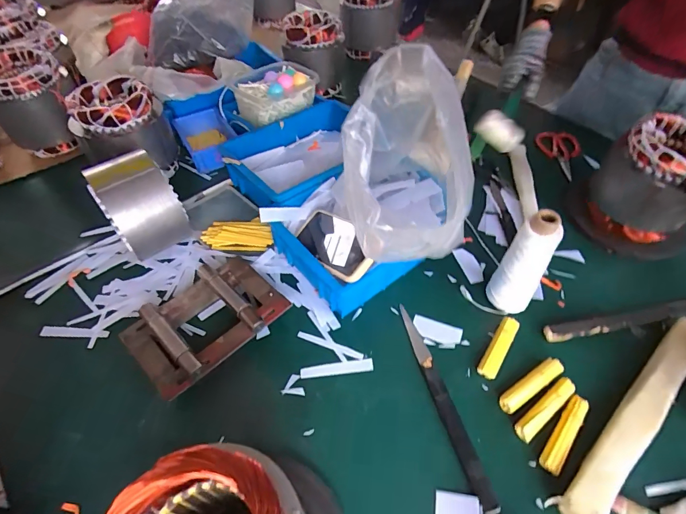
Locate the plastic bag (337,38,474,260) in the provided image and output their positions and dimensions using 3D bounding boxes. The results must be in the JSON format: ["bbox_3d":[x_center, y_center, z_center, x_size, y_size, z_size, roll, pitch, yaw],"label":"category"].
[{"bbox_3d":[0.079,-0.121,0.496,0.137,0.244,0.267,7,51,6],"label":"plastic bag"}]

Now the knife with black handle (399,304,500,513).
[{"bbox_3d":[0.124,0.172,0.490,0.023,0.023,0.263,-12,51,-9],"label":"knife with black handle"}]

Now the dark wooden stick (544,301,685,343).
[{"bbox_3d":[0.414,0.089,0.556,0.258,0.019,0.024,-8,51,-6],"label":"dark wooden stick"}]

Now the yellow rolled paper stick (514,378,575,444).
[{"bbox_3d":[0.251,0.187,0.481,0.101,0.015,0.021,-32,57,-23],"label":"yellow rolled paper stick"}]

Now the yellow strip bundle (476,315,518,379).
[{"bbox_3d":[0.215,0.122,0.533,0.024,0.014,0.096,28,56,22],"label":"yellow strip bundle"}]

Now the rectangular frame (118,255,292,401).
[{"bbox_3d":[-0.192,0.088,0.547,0.195,0.049,0.142,-37,59,-26],"label":"rectangular frame"}]

